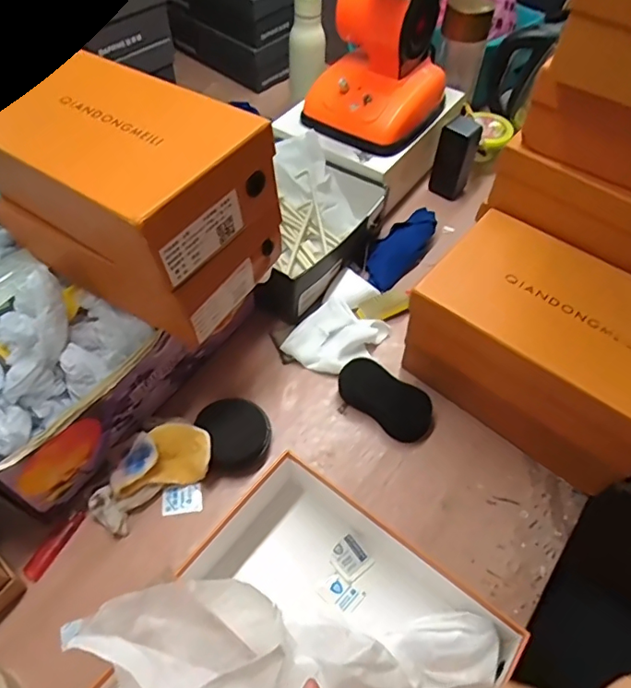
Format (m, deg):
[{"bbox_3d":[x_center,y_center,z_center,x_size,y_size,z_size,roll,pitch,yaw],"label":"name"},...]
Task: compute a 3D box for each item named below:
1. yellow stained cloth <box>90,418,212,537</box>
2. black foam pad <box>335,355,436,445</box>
[{"bbox_3d":[-0.189,0.149,0.606,0.153,0.045,0.079,-39,63,-10],"label":"yellow stained cloth"},{"bbox_3d":[0.090,0.070,0.681,0.129,0.036,0.056,33,60,20],"label":"black foam pad"}]

